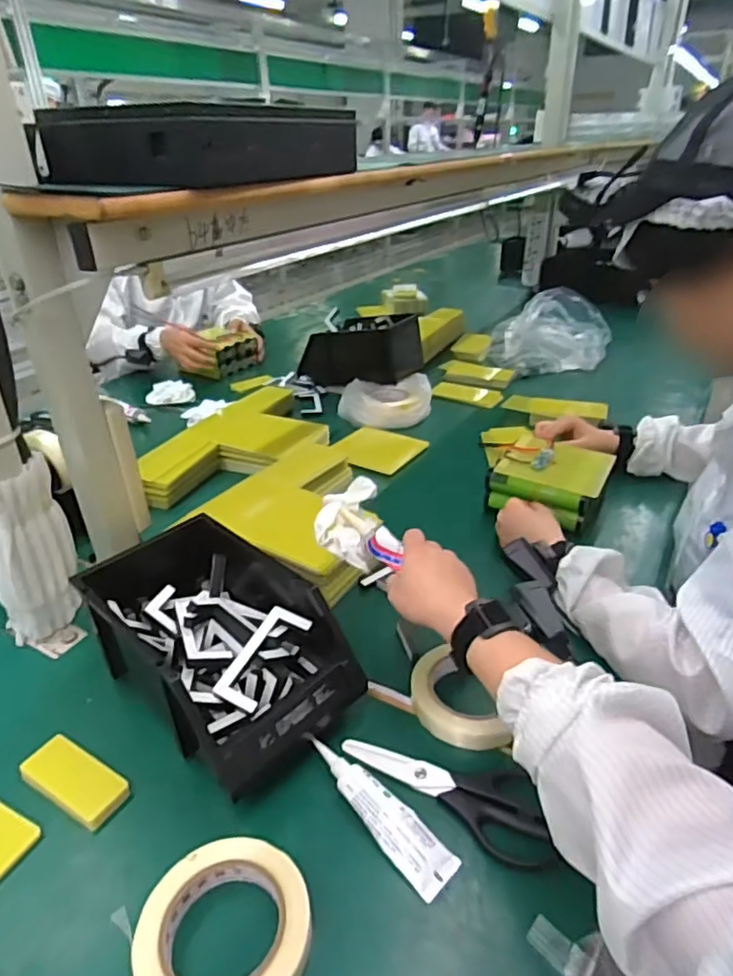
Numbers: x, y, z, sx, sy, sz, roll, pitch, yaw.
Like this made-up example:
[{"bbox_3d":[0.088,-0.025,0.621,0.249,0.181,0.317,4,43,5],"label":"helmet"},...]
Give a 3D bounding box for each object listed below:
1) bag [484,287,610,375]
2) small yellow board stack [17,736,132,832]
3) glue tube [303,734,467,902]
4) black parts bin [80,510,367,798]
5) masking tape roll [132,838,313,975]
[{"bbox_3d":[0.451,-0.386,1.492,0.279,0.103,0.326,6,31,12],"label":"bag"},{"bbox_3d":[-0.254,0.253,0.531,0.098,0.017,0.043,15,34,26],"label":"small yellow board stack"},{"bbox_3d":[0.005,0.259,0.494,0.035,0.021,0.153,-28,39,-37],"label":"glue tube"},{"bbox_3d":[-0.153,0.139,0.607,0.295,0.103,0.169,25,40,38],"label":"black parts bin"},{"bbox_3d":[-0.099,0.304,0.420,0.112,0.027,0.119,-1,30,1],"label":"masking tape roll"}]

